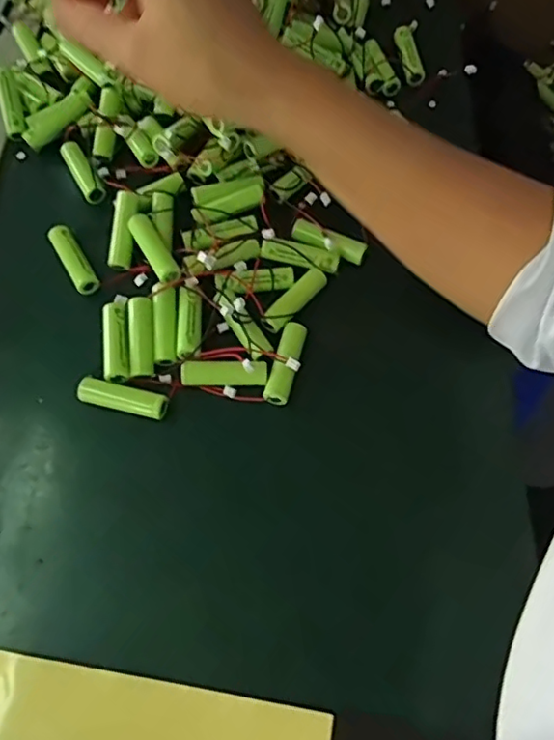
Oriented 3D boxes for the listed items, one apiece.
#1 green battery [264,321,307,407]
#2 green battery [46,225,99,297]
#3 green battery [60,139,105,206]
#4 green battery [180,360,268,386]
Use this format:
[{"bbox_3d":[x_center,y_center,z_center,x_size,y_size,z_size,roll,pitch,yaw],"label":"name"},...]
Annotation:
[{"bbox_3d":[0.005,-0.005,0.348,0.014,0.012,0.051,12,67,7],"label":"green battery"},{"bbox_3d":[-0.132,-0.071,0.384,0.015,0.013,0.051,-30,68,-12],"label":"green battery"},{"bbox_3d":[-0.137,-0.139,0.418,0.014,0.013,0.052,-29,68,-11],"label":"green battery"},{"bbox_3d":[-0.031,0.002,0.348,0.050,0.013,0.014,-2,66,0],"label":"green battery"}]

